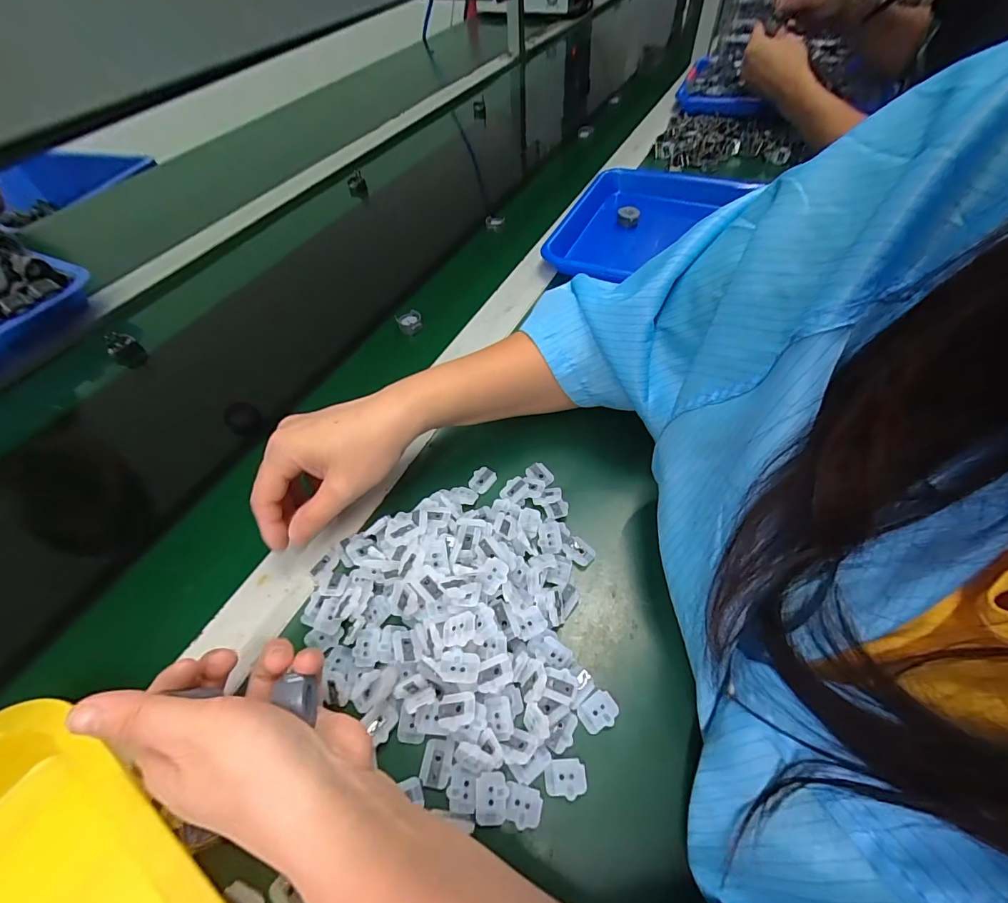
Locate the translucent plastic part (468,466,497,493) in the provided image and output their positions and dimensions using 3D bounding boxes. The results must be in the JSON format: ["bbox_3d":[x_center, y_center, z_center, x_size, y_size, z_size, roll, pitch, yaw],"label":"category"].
[{"bbox_3d":[-0.017,0.022,0.344,0.017,0.004,0.020,28,61,22],"label":"translucent plastic part"}]

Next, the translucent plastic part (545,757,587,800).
[{"bbox_3d":[0.033,0.174,0.231,0.022,0.004,0.017,-10,47,8],"label":"translucent plastic part"}]

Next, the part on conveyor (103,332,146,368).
[{"bbox_3d":[-0.431,-0.116,0.494,0.024,0.035,0.030,33,63,24],"label":"part on conveyor"}]

